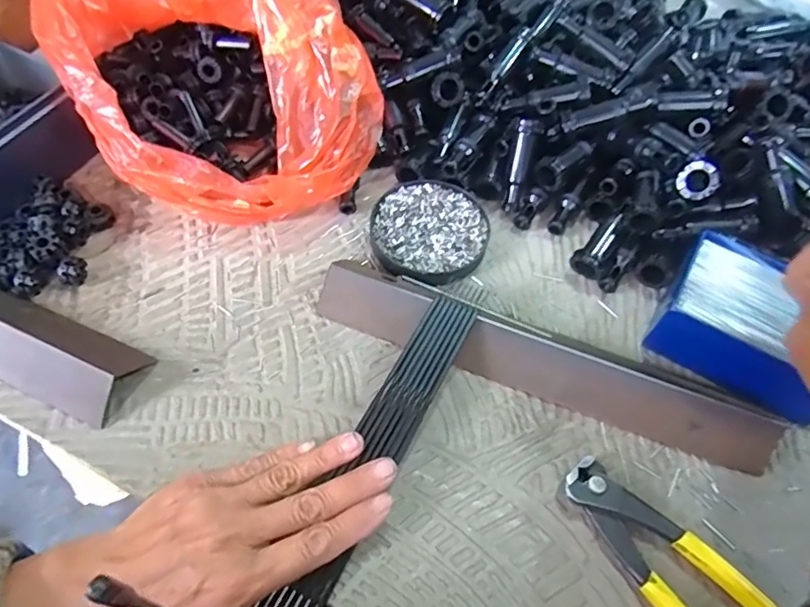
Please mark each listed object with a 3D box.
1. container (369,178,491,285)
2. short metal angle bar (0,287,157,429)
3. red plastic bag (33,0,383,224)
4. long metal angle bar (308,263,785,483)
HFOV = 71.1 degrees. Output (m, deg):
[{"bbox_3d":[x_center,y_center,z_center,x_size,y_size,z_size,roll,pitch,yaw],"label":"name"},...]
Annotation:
[{"bbox_3d":[0.018,-0.050,0.400,0.080,0.017,0.084,1,57,-2],"label":"container"},{"bbox_3d":[-0.268,0.001,0.340,0.232,0.030,0.051,22,58,11],"label":"short metal angle bar"},{"bbox_3d":[-0.134,-0.164,0.390,0.172,0.142,0.216,-31,64,-21],"label":"red plastic bag"},{"bbox_3d":[0.080,0.034,0.346,0.278,0.030,0.033,20,58,10],"label":"long metal angle bar"}]

